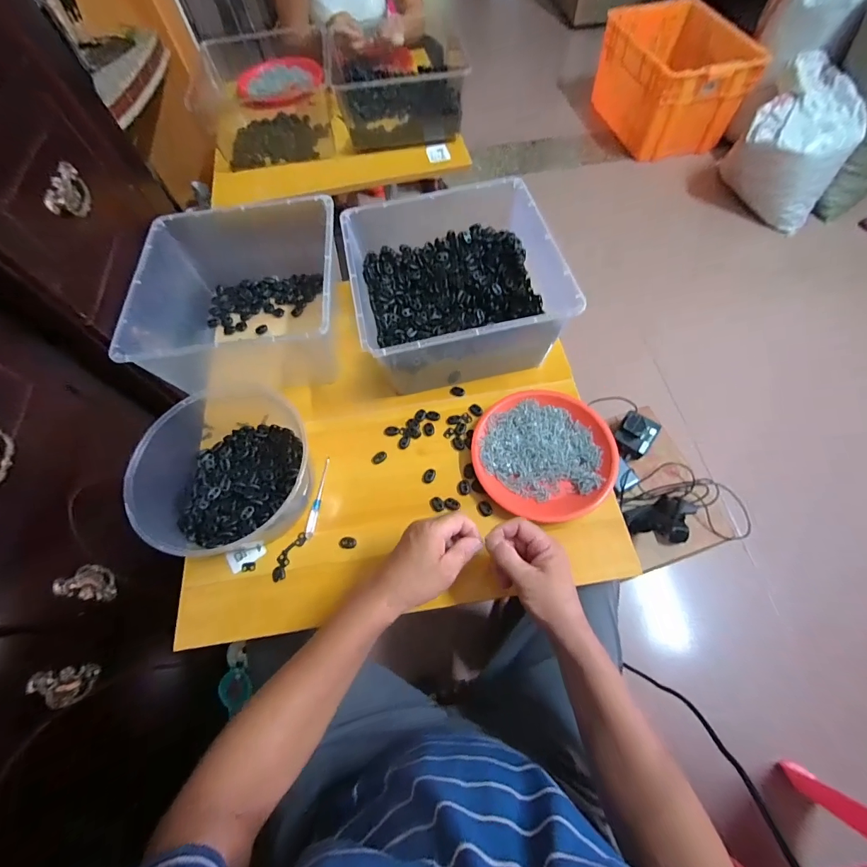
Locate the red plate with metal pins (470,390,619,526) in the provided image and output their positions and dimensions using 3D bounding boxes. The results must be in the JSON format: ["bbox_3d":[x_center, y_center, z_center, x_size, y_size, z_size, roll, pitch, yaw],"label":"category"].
[{"bbox_3d":[0.151,0.028,0.562,0.182,0.030,0.192,-2,63,3],"label":"red plate with metal pins"}]

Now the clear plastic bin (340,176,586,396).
[{"bbox_3d":[0.028,-0.228,0.632,0.286,0.139,0.297,-12,63,-2],"label":"clear plastic bin"}]

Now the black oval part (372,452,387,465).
[{"bbox_3d":[-0.080,0.036,0.588,0.024,0.006,0.014,-39,67,-15],"label":"black oval part"}]

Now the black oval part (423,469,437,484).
[{"bbox_3d":[-0.006,0.061,0.571,0.017,0.008,0.023,15,65,11],"label":"black oval part"}]

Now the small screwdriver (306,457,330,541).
[{"bbox_3d":[-0.161,0.090,0.565,0.010,0.009,0.114,7,64,7],"label":"small screwdriver"}]

